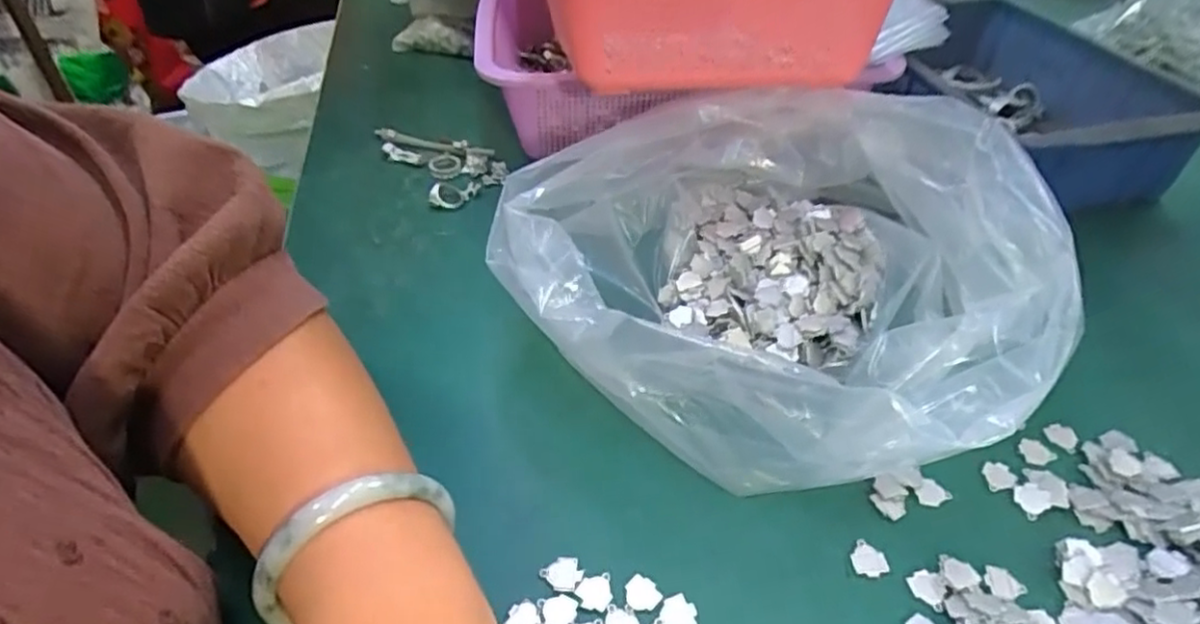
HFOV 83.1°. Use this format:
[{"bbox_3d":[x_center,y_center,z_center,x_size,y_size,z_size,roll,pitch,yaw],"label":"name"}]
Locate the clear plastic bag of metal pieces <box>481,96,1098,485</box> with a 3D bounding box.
[{"bbox_3d":[0.084,-0.019,0.350,0.255,0.101,0.235,-14,44,-15],"label":"clear plastic bag of metal pieces"}]

